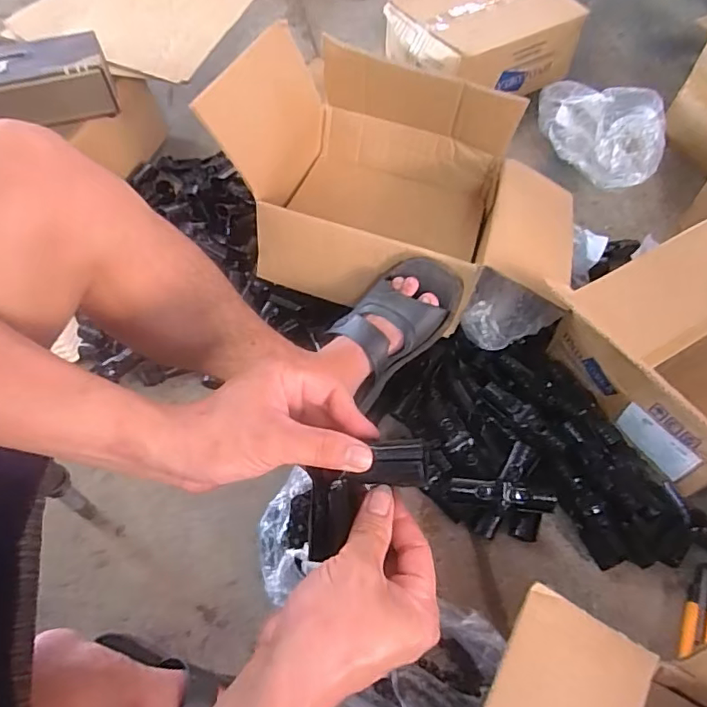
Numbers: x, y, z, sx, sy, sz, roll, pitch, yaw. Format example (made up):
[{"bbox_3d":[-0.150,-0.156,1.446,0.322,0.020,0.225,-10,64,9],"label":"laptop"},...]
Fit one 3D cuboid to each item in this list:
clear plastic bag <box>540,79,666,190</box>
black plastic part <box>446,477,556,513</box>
[{"bbox_3d":[0.454,-0.416,0.992,0.262,0.104,0.162,41,67,21],"label":"clear plastic bag"},{"bbox_3d":[0.187,0.177,0.665,0.131,0.033,0.025,9,59,4],"label":"black plastic part"}]

